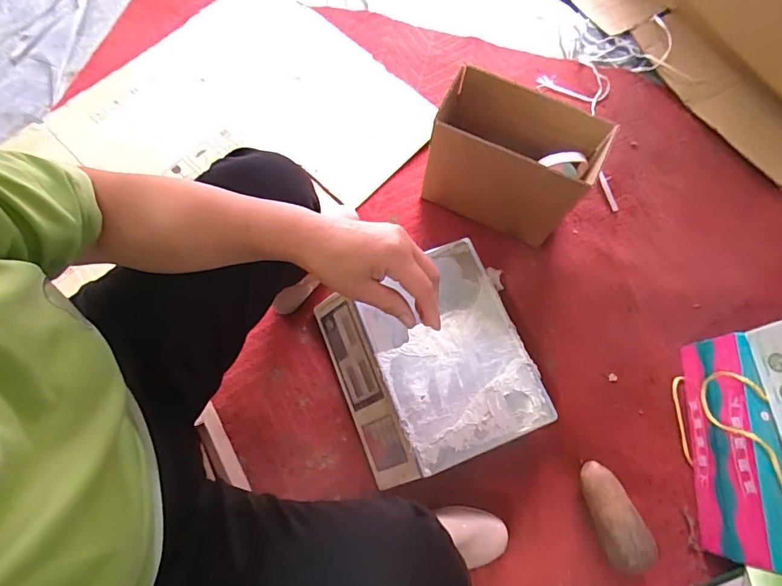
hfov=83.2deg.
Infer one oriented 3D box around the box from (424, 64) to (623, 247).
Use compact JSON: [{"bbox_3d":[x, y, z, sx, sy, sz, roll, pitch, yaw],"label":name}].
[{"bbox_3d":[0.206,-0.229,0.789,0.266,0.214,0.134,25,72,7],"label":"box"}]

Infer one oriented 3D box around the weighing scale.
[{"bbox_3d":[0.059,0.116,0.750,0.299,0.104,0.327,-20,73,-8],"label":"weighing scale"}]

